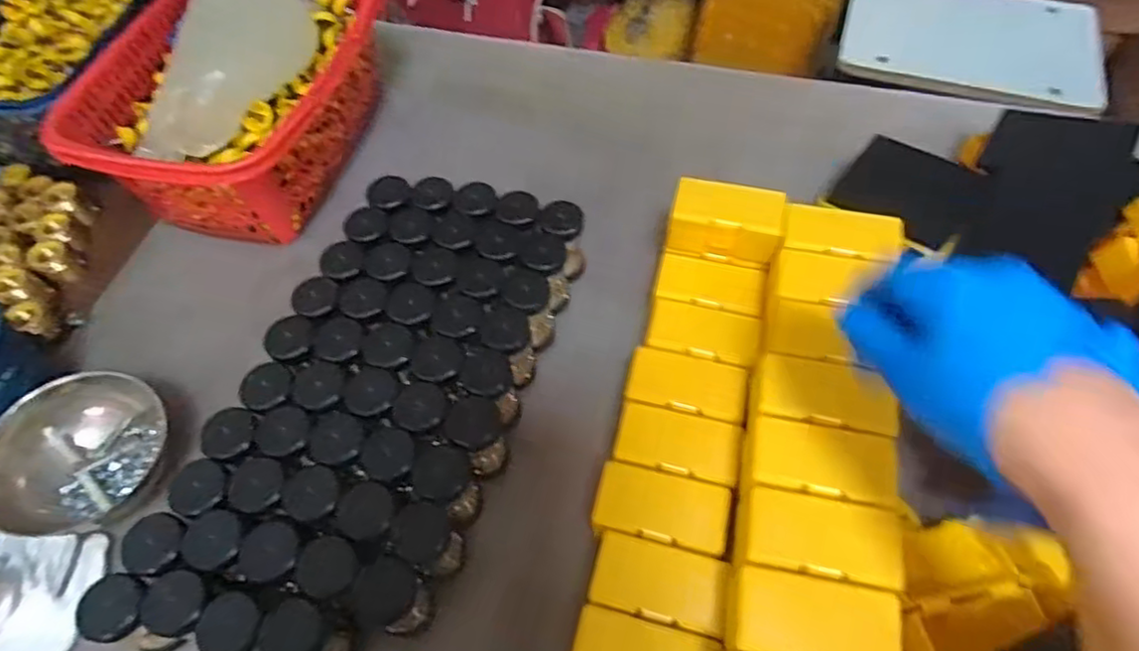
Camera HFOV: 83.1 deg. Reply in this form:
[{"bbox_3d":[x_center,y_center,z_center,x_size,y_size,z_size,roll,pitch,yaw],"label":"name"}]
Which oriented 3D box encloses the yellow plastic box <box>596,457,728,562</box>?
[{"bbox_3d":[0.058,0.122,0.412,0.081,0.034,0.048,11,59,8],"label":"yellow plastic box"}]

